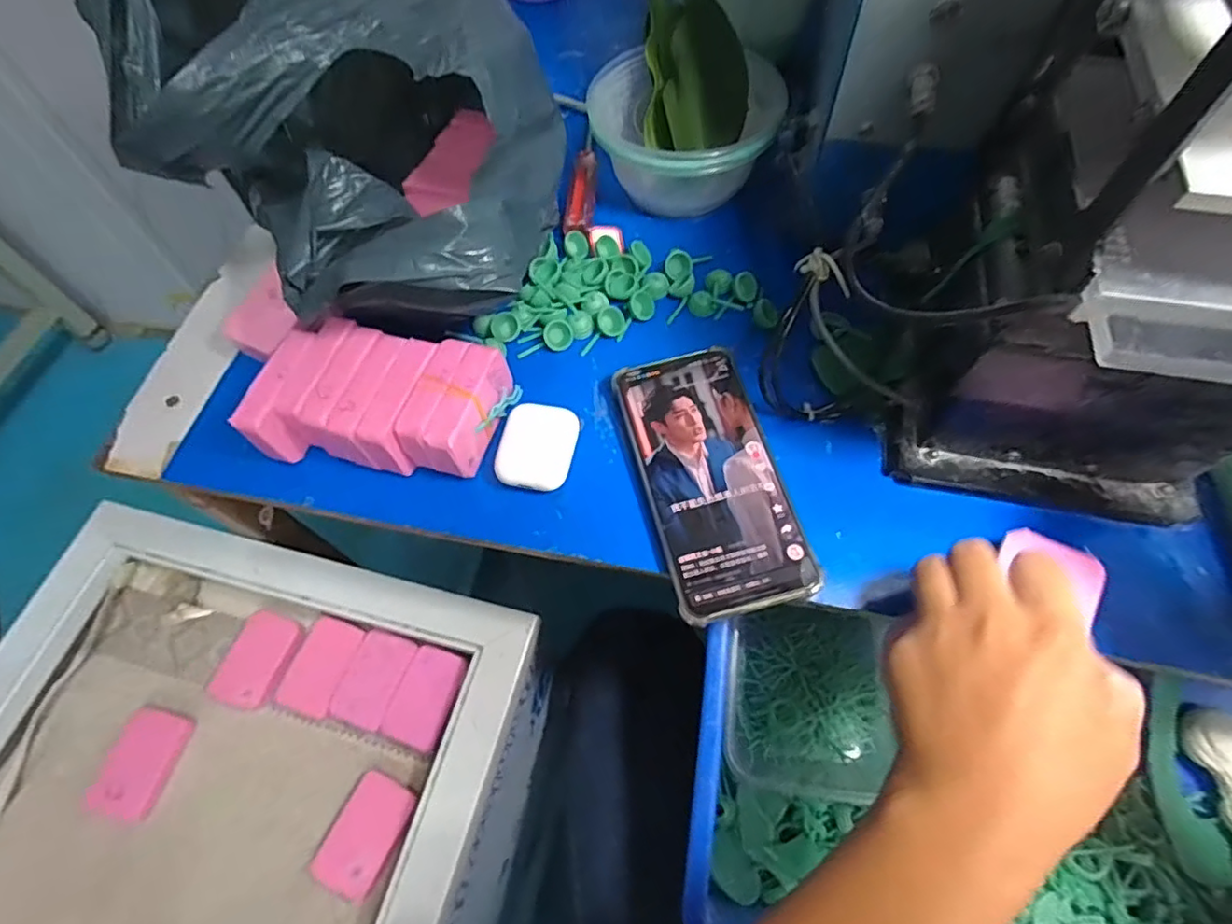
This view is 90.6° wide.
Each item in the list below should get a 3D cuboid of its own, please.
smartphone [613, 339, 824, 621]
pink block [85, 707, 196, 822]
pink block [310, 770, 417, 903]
[{"bbox_3d":[0.053,0.005,0.350,0.076,0.007,0.161,-14,62,-4],"label":"smartphone"},{"bbox_3d":[-0.364,0.231,0.469,0.049,0.012,0.073,11,63,9],"label":"pink block"},{"bbox_3d":[-0.180,0.266,0.437,0.049,0.012,0.072,21,65,14],"label":"pink block"}]

